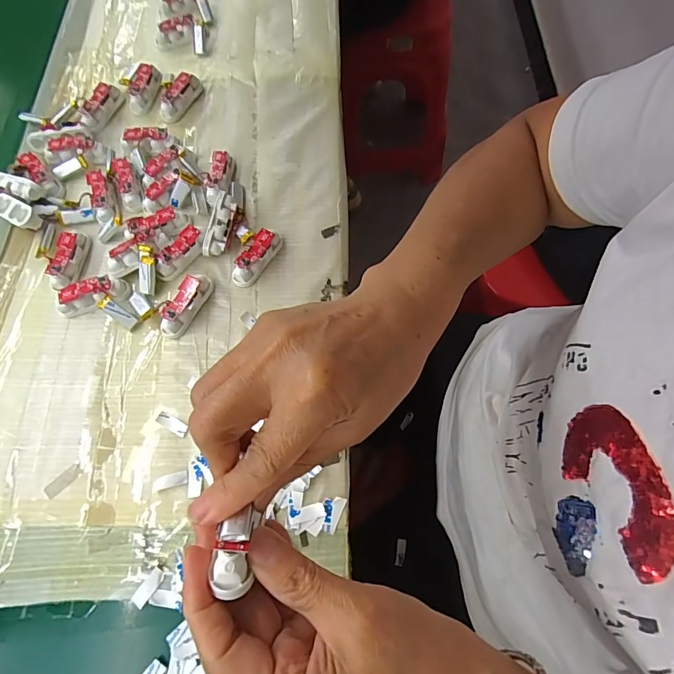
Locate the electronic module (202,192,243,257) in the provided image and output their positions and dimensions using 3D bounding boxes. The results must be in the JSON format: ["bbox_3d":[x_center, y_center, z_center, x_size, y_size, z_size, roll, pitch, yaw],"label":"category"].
[{"bbox_3d":[-0.107,-0.103,0.394,0.020,0.022,0.058,16,84,7],"label":"electronic module"}]

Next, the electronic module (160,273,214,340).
[{"bbox_3d":[-0.133,-0.030,0.368,0.021,0.021,0.062,27,72,11],"label":"electronic module"}]

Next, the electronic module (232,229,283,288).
[{"bbox_3d":[-0.073,-0.075,0.385,0.018,0.019,0.061,30,72,12],"label":"electronic module"}]

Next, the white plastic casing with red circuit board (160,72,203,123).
[{"bbox_3d":[-0.175,-0.266,0.462,0.029,0.023,0.061,20,71,9],"label":"white plastic casing with red circuit board"}]

